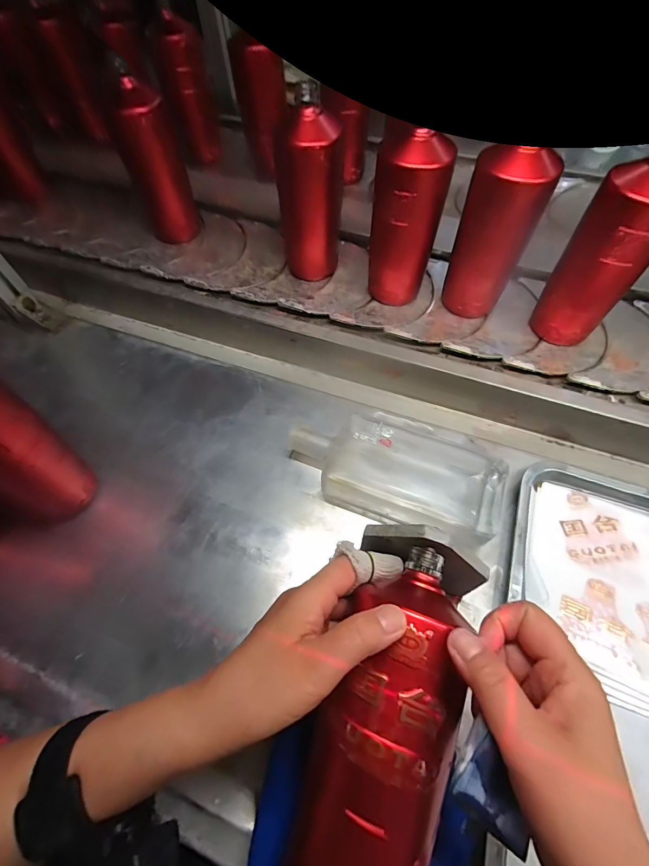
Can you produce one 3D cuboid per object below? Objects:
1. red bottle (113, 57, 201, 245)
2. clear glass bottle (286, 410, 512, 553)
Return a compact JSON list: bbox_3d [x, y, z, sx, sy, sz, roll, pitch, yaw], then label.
[{"bbox_3d":[-0.265,-0.420,0.582,0.080,0.205,0.083,-23,62,-10],"label":"red bottle"},{"bbox_3d":[0.074,0.037,0.405,0.233,0.045,0.111,20,64,13],"label":"clear glass bottle"}]

